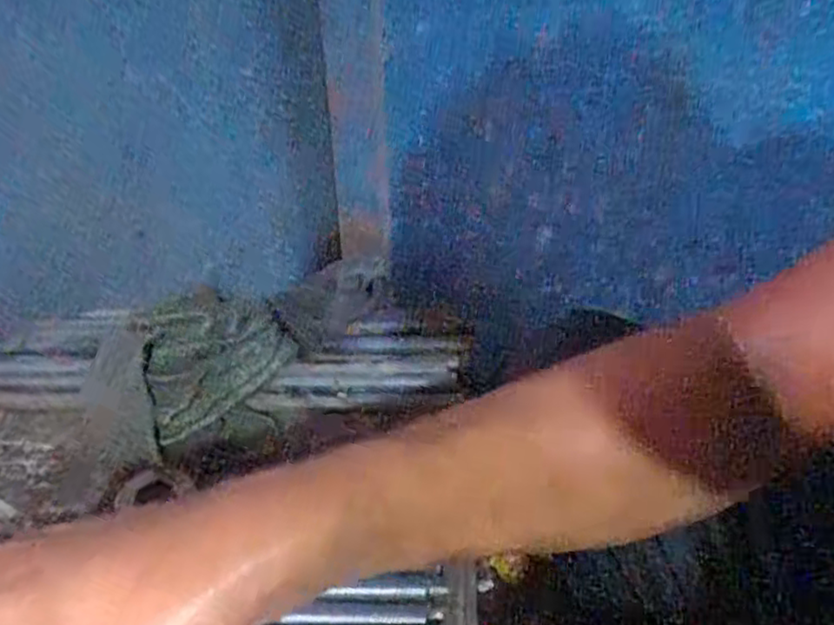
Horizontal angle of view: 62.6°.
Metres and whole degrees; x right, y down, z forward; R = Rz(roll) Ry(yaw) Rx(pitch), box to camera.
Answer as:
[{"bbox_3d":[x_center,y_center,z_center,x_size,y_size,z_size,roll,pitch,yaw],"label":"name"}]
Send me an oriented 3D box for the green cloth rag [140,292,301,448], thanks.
[{"bbox_3d":[-0.117,0.033,0.419,0.086,0.073,0.063,-9,40,-11],"label":"green cloth rag"}]

